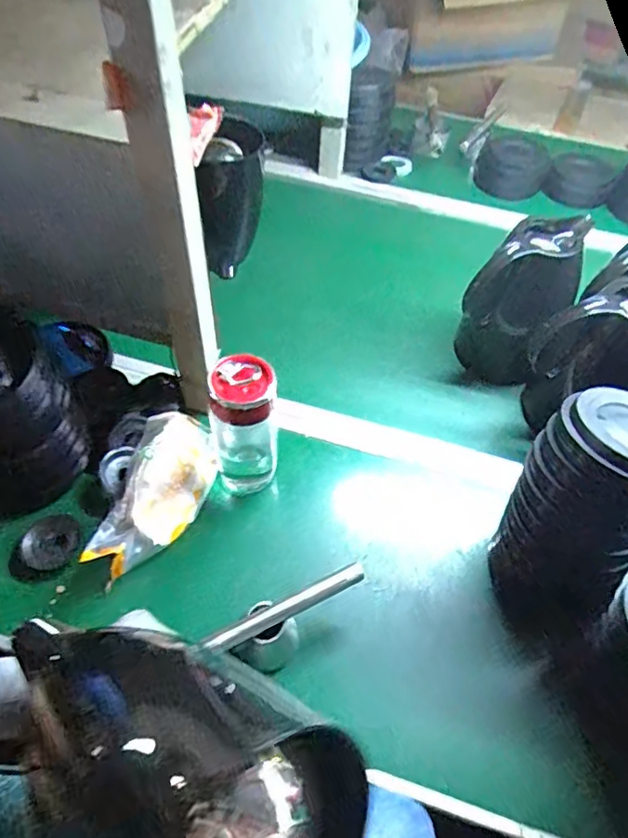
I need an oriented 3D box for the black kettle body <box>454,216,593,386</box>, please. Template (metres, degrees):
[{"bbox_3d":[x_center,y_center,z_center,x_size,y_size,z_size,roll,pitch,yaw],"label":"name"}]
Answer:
[{"bbox_3d":[0.273,-0.144,0.741,0.113,0.193,0.137,36,59,22],"label":"black kettle body"}]

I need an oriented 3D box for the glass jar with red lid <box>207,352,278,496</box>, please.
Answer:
[{"bbox_3d":[-0.072,0.010,0.606,0.065,0.181,0.069,2,52,-2],"label":"glass jar with red lid"}]

